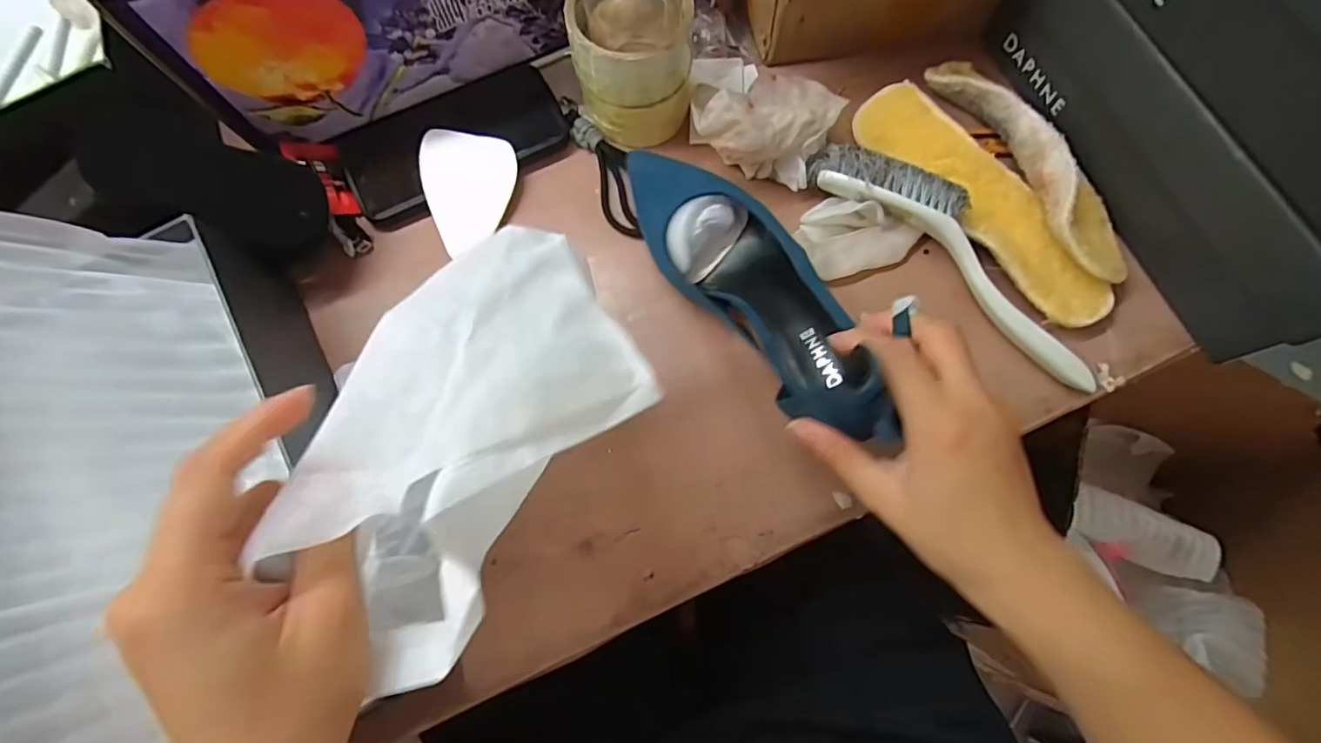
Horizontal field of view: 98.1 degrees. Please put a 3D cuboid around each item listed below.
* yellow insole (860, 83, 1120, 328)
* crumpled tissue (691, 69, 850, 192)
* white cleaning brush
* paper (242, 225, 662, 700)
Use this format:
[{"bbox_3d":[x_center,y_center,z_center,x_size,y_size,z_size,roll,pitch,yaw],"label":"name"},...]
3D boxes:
[{"bbox_3d":[0.225,-0.122,0.406,0.058,0.024,0.218,-36,76,-8],"label":"yellow insole"},{"bbox_3d":[0.072,-0.180,0.403,0.097,0.054,0.068,11,75,4],"label":"crumpled tissue"},{"bbox_3d":[0.200,-0.082,0.381,0.046,0.030,0.230,-43,78,-10],"label":"white cleaning brush"},{"bbox_3d":[-0.066,0.016,0.201,0.088,0.035,0.140,32,77,10],"label":"paper"}]

